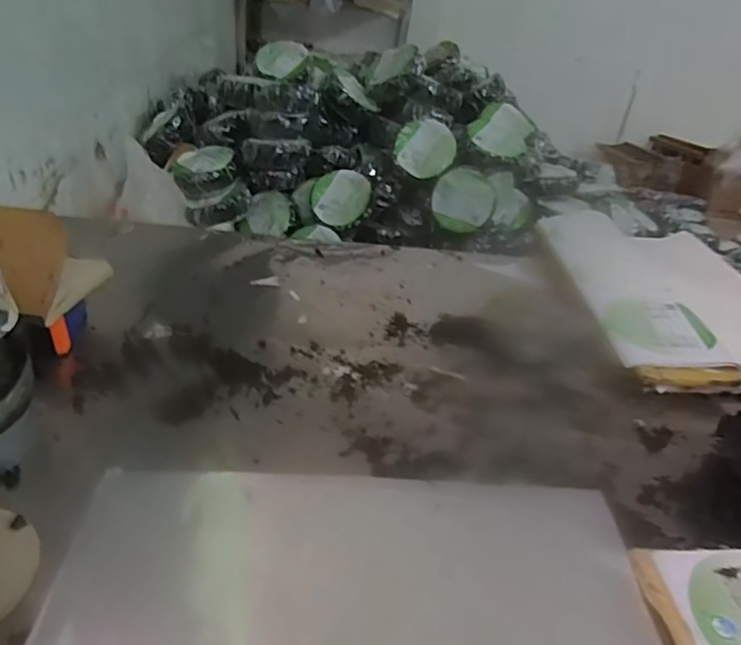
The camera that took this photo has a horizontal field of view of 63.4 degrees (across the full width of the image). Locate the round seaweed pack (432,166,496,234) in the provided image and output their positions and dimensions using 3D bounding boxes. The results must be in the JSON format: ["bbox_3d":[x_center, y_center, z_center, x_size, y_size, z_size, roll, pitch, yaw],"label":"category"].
[{"bbox_3d":[0.229,-0.302,1.477,0.147,0.157,0.030,17,-2,6],"label":"round seaweed pack"}]

